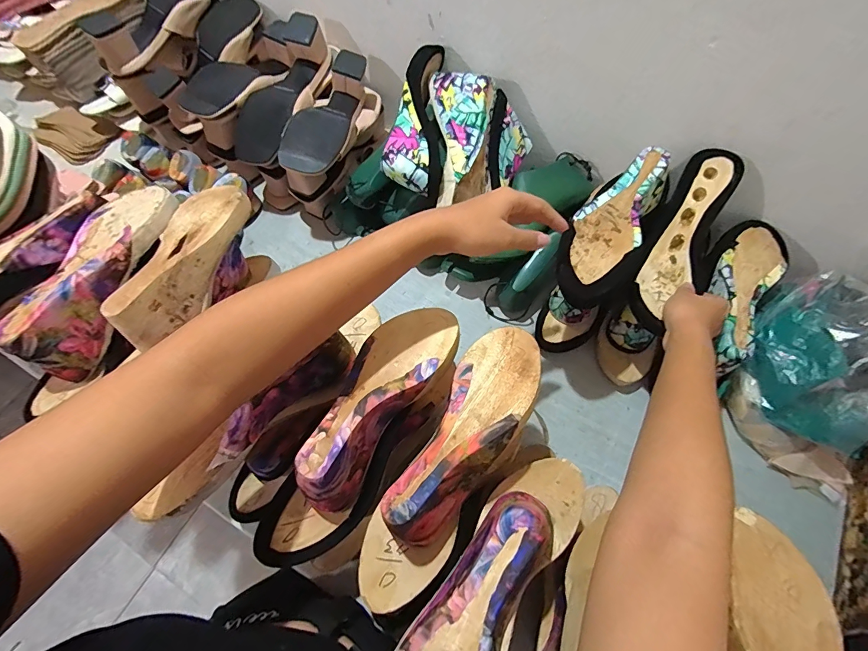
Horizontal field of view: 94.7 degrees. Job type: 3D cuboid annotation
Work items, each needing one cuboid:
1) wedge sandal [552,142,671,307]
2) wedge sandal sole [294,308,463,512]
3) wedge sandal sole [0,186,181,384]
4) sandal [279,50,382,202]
[{"bbox_3d":[0.207,-0.104,0.467,0.082,0.091,0.209,35,67,15],"label":"wedge sandal"},{"bbox_3d":[-0.056,0.072,0.397,0.072,0.073,0.215,36,72,16],"label":"wedge sandal sole"},{"bbox_3d":[-0.371,-0.059,0.451,0.084,0.068,0.232,22,69,11],"label":"wedge sandal sole"},{"bbox_3d":[-0.160,-0.316,0.643,0.090,0.092,0.228,15,68,8],"label":"sandal"}]

